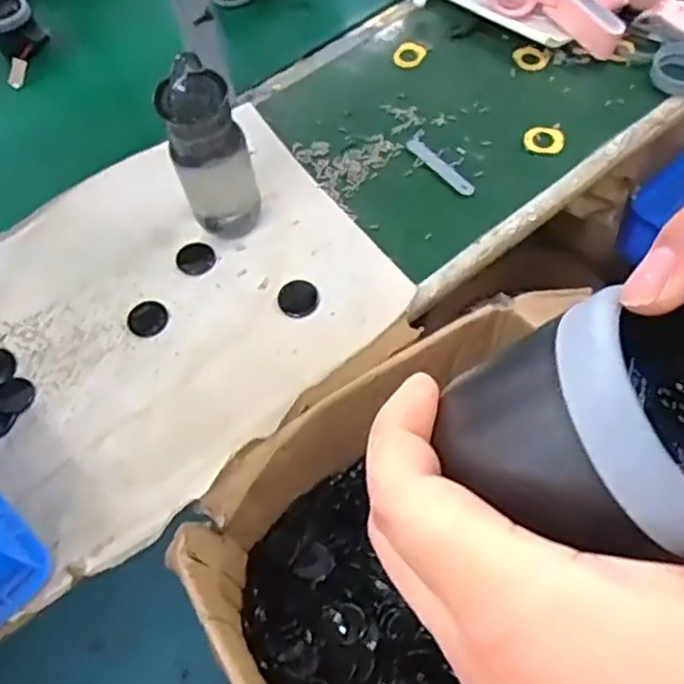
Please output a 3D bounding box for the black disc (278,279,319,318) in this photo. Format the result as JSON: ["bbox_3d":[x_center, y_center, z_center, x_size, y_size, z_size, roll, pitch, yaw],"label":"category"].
[{"bbox_3d":[-0.041,-0.043,0.650,0.036,0.012,0.041,-9,60,0],"label":"black disc"}]

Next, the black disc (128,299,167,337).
[{"bbox_3d":[-0.183,-0.023,0.657,0.037,0.004,0.037,-2,60,4],"label":"black disc"}]

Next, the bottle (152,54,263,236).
[{"bbox_3d":[-0.115,-0.164,0.621,0.064,0.177,0.052,-13,61,-3],"label":"bottle"}]

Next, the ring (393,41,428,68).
[{"bbox_3d":[0.080,-0.336,0.816,0.038,0.009,0.035,-2,60,4],"label":"ring"}]

